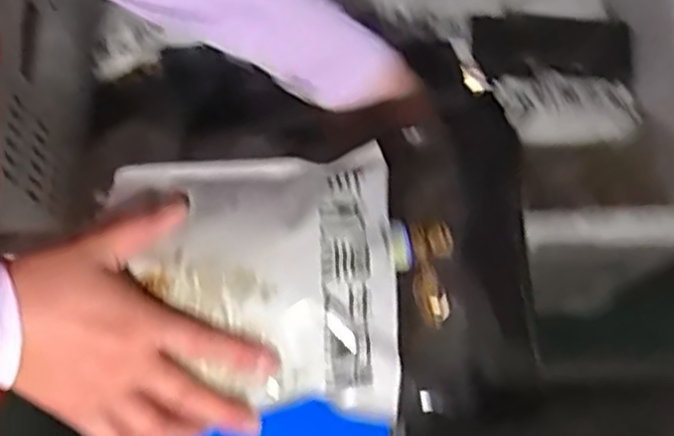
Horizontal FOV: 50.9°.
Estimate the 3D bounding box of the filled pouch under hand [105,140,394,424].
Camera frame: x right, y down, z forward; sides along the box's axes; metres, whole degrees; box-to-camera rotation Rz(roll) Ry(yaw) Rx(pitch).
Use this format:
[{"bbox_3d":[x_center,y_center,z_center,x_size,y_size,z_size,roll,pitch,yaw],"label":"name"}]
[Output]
[{"bbox_3d":[-0.050,0.036,0.413,0.159,0.039,0.150,-1,73,-2],"label":"filled pouch under hand"}]

